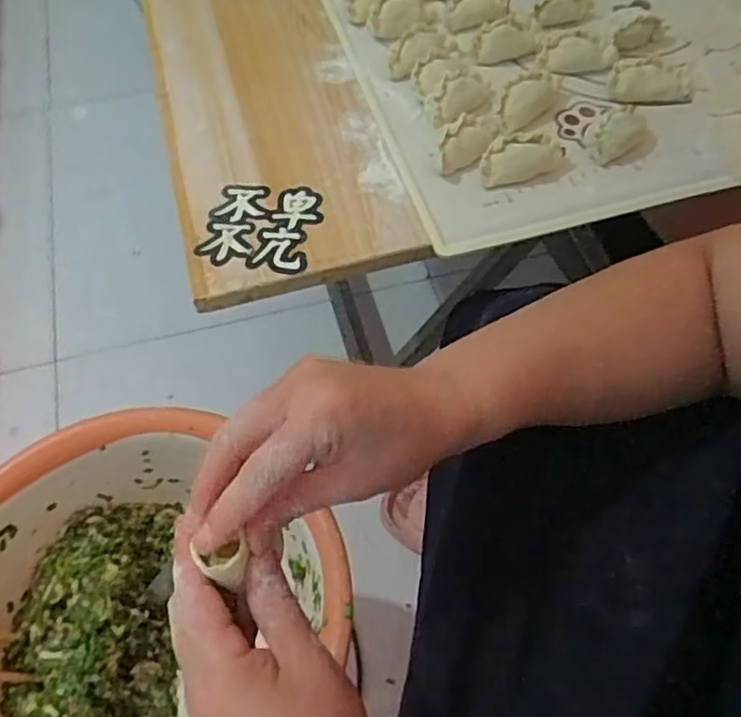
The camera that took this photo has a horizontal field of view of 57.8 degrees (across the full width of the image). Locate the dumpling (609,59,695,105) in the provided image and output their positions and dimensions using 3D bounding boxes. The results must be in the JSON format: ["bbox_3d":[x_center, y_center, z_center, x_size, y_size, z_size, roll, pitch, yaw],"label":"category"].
[{"bbox_3d":[0.208,-0.206,0.497,0.064,0.017,0.033,-2,59,-2],"label":"dumpling"}]

